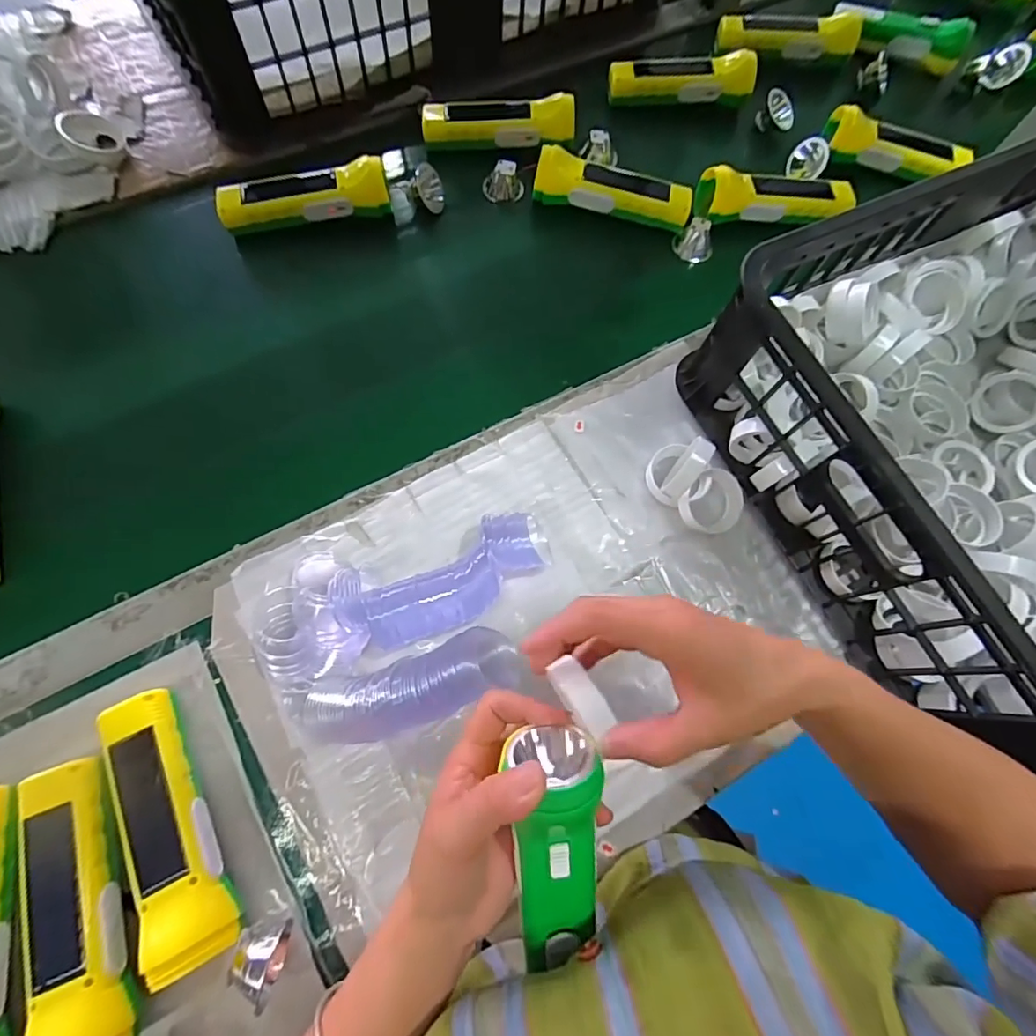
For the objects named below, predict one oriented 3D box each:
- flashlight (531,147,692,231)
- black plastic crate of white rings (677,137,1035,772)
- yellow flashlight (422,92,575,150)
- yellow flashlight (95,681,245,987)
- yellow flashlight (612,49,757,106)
[{"bbox_3d":[0.099,-0.342,0.531,0.160,0.047,0.041,9,71,1],"label":"flashlight"},{"bbox_3d":[0.465,-0.101,0.416,0.543,0.132,0.391,-26,74,-11],"label":"black plastic crate of white rings"},{"bbox_3d":[-0.021,-0.425,0.558,0.160,0.037,0.039,-2,71,-3],"label":"yellow flashlight"},{"bbox_3d":[-0.223,0.194,0.330,0.048,0.040,0.164,-27,74,-11],"label":"yellow flashlight"},{"bbox_3d":[0.190,-0.510,0.593,0.161,0.041,0.038,1,71,-2],"label":"yellow flashlight"}]

